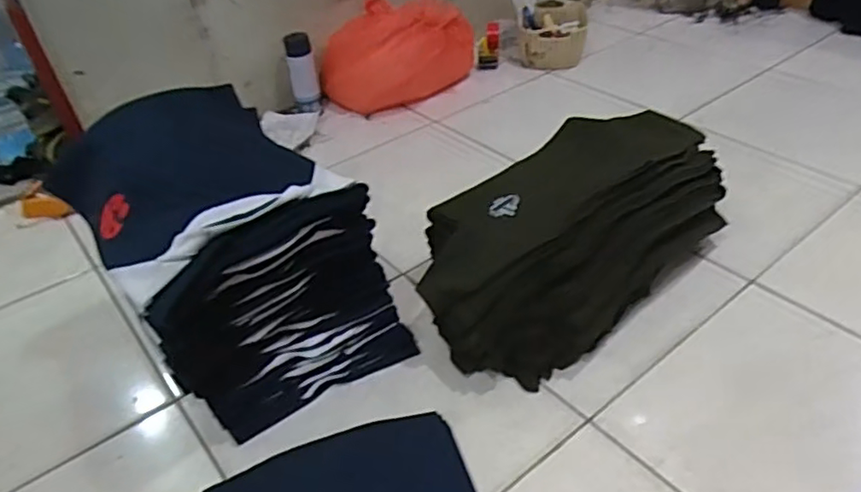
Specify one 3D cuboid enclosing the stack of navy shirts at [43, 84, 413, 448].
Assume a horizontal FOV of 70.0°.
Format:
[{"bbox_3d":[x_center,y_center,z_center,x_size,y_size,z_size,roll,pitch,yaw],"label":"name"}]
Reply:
[{"bbox_3d":[-0.253,0.011,0.826,0.305,0.319,0.317,-27,45,-26],"label":"stack of navy shirts"}]

